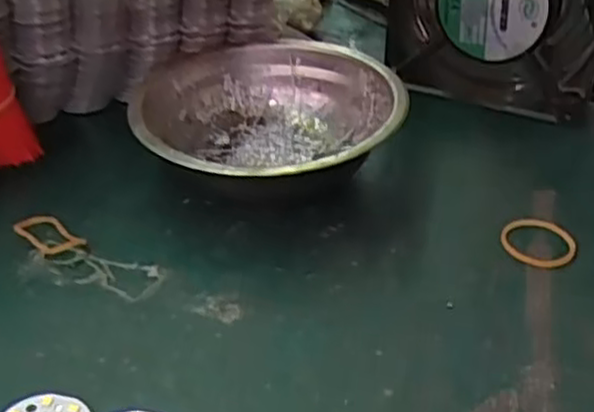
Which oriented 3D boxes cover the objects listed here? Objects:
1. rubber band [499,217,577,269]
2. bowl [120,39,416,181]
[{"bbox_3d":[0.106,0.015,0.321,0.031,0.004,0.034,2,34,-1],"label":"rubber band"},{"bbox_3d":[-0.015,-0.037,0.356,0.122,0.044,0.123,2,34,-1],"label":"bowl"}]

